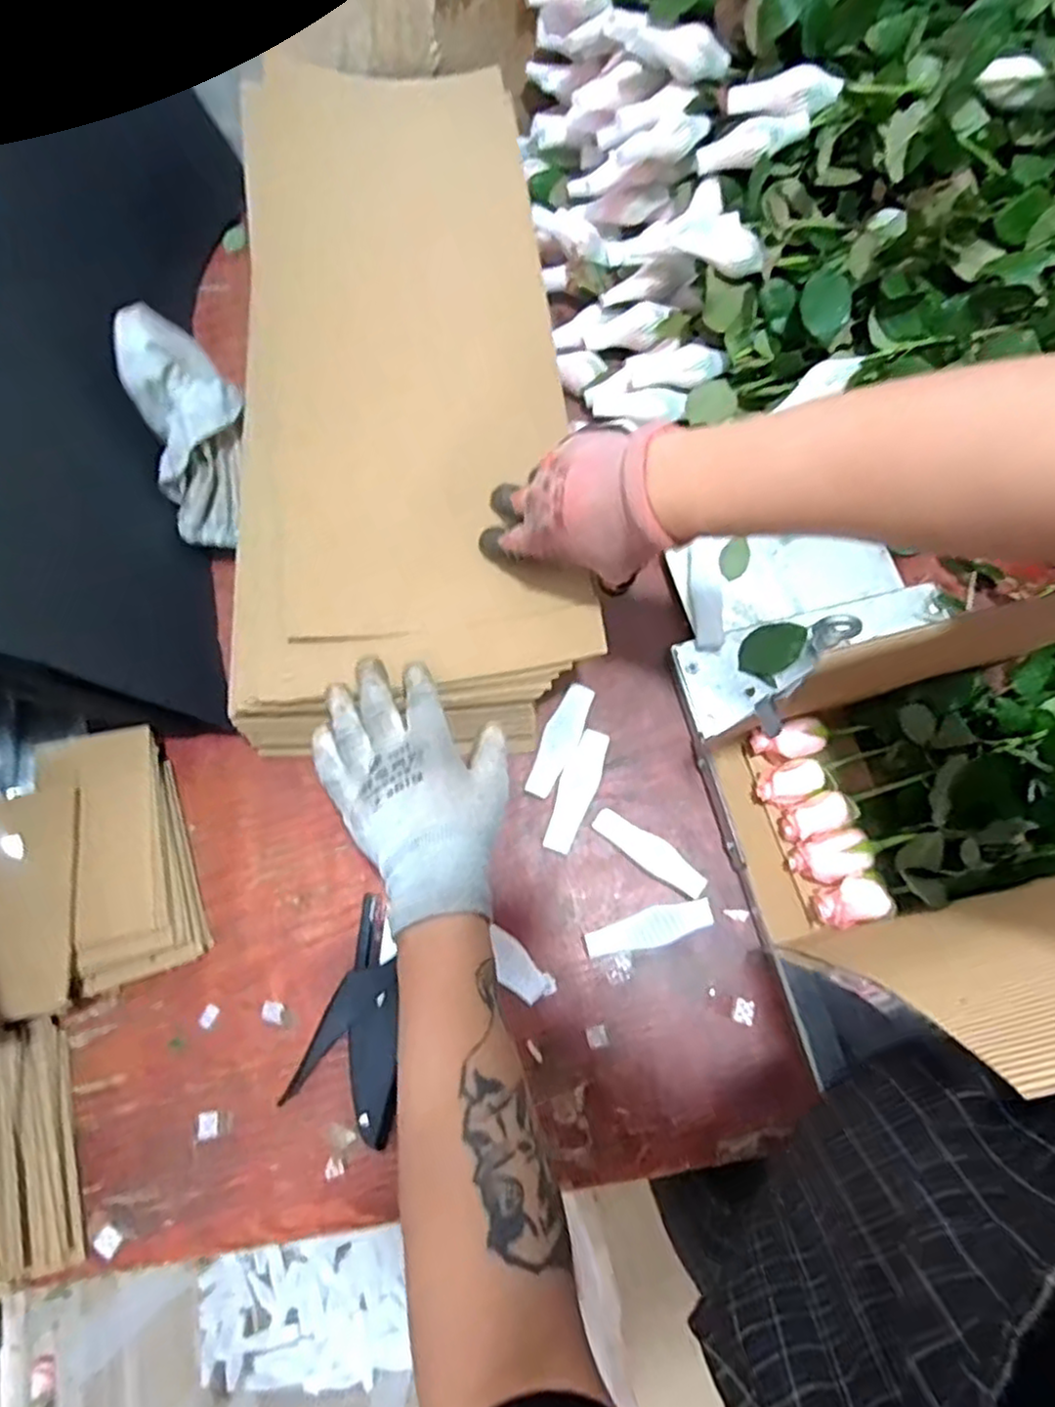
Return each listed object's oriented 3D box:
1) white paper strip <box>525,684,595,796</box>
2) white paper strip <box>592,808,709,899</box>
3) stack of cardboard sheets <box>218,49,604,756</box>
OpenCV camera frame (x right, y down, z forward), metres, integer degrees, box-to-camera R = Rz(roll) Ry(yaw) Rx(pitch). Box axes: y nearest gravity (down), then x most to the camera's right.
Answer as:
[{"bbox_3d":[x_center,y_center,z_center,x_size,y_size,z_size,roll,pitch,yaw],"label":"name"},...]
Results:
[{"bbox_3d":[0.025,0.028,0.523,0.026,0.010,0.087,25,75,8],"label":"white paper strip"},{"bbox_3d":[0.087,0.106,0.502,0.087,0.008,0.023,38,77,11],"label":"white paper strip"},{"bbox_3d":[-0.105,-0.271,0.558,0.248,0.038,0.599,-6,73,-1],"label":"stack of cardboard sheets"}]

